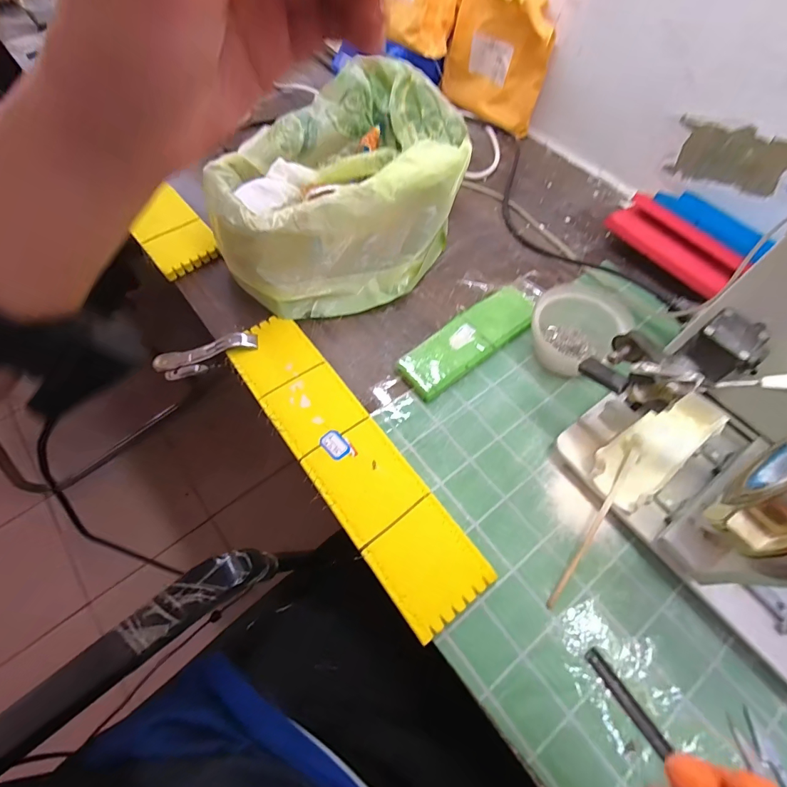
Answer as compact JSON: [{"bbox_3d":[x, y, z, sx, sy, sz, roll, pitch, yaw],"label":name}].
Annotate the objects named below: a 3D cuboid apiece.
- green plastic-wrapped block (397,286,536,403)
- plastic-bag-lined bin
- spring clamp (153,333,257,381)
[{"bbox_3d":[0.086,-0.062,0.452,0.178,0.014,0.058,-35,68,-18],"label":"green plastic-wrapped block"},{"bbox_3d":[-0.056,-0.233,0.471,0.223,0.119,0.302,29,65,14],"label":"plastic-bag-lined bin"},{"bbox_3d":[-0.207,-0.042,0.450,0.120,0.043,0.022,-19,62,10],"label":"spring clamp"}]

